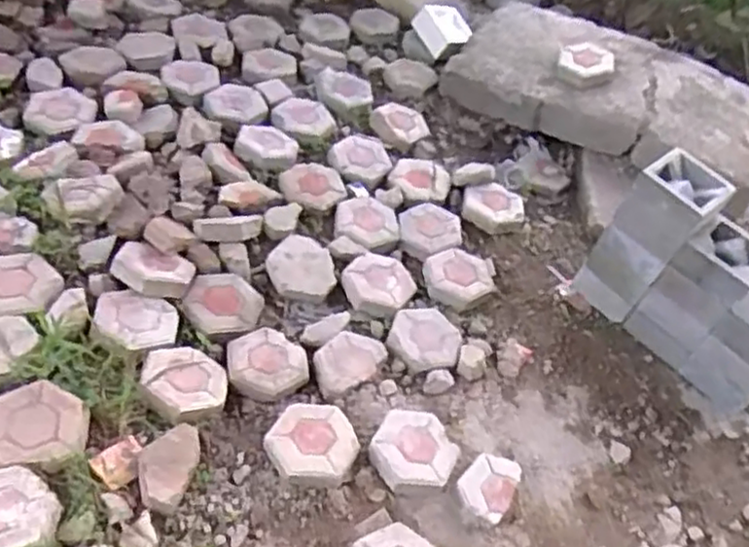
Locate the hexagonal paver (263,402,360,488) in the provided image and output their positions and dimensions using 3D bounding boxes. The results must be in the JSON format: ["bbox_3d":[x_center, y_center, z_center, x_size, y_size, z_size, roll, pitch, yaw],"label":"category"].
[{"bbox_3d":[-0.142,0.397,1.703,0.207,0.058,0.206,23,46,7],"label":"hexagonal paver"}]

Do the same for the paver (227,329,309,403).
[{"bbox_3d":[-0.274,0.223,1.860,0.201,0.051,0.212,-2,48,-17],"label":"paver"}]

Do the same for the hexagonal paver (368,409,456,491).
[{"bbox_3d":[0.095,0.430,1.752,0.200,0.053,0.211,23,46,7],"label":"hexagonal paver"}]

